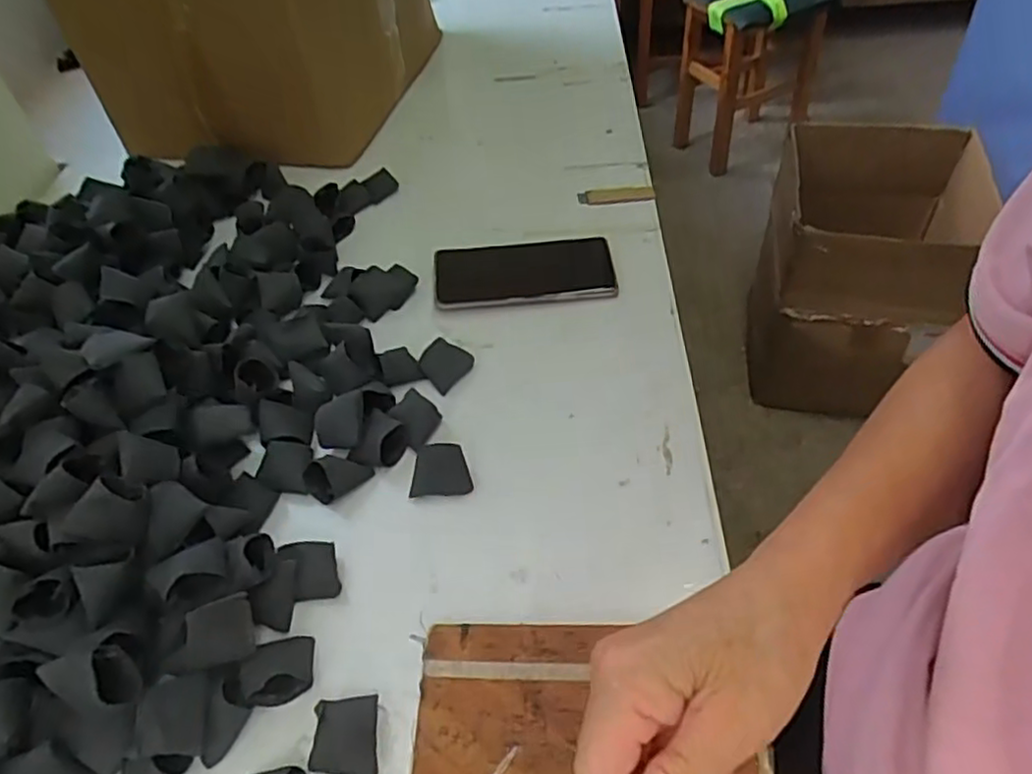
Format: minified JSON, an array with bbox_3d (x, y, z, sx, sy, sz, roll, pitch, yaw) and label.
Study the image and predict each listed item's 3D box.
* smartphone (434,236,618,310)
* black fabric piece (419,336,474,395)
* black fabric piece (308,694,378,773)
[{"bbox_3d":[0.008,-0.104,0.627,0.159,0.013,0.079,-6,48,-1],"label":"smartphone"},{"bbox_3d":[-0.058,-0.020,0.556,0.036,0.005,0.040,43,72,3],"label":"black fabric piece"},{"bbox_3d":[-0.092,0.189,0.378,0.033,0.015,0.041,-3,48,2],"label":"black fabric piece"}]

